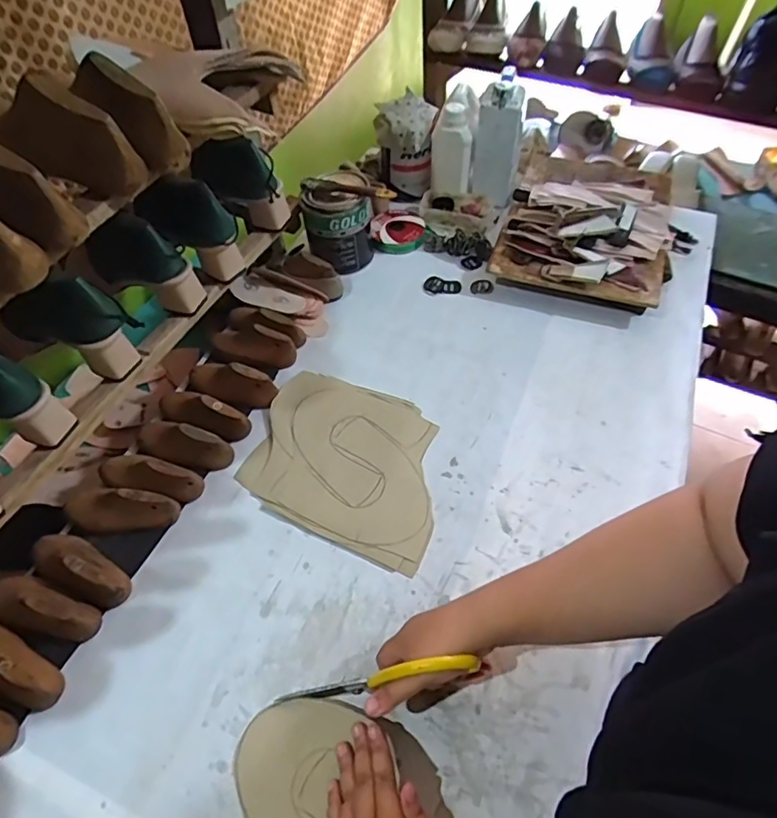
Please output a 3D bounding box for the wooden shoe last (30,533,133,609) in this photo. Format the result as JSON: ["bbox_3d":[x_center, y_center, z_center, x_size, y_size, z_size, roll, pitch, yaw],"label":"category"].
[{"bbox_3d":[-0.354,0.177,0.626,0.132,0.051,0.051,23,58,17],"label":"wooden shoe last"}]

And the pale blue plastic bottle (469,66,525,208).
[{"bbox_3d":[0.194,-0.468,0.978,0.082,0.205,0.065,9,55,8],"label":"pale blue plastic bottle"}]

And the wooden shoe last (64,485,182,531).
[{"bbox_3d":[-0.327,0.120,0.667,0.143,0.056,0.057,10,55,9],"label":"wooden shoe last"}]

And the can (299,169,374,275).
[{"bbox_3d":[-0.081,-0.312,0.911,0.112,0.132,0.111,-1,54,1],"label":"can"}]

